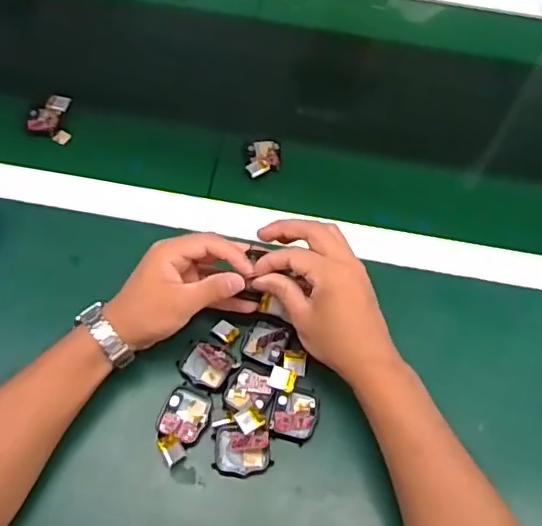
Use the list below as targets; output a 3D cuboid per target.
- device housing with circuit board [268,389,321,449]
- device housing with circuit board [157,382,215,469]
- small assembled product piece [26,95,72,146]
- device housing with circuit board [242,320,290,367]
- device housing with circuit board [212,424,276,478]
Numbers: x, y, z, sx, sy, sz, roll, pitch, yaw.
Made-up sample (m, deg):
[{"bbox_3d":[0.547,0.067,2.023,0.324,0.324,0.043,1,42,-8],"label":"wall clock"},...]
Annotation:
[{"bbox_3d":[0.020,0.127,0.480,0.038,0.008,0.044,18,61,7],"label":"device housing with circuit board"},{"bbox_3d":[-0.074,0.131,0.464,0.038,0.018,0.064,20,61,8],"label":"device housing with circuit board"},{"bbox_3d":[-0.246,-0.160,0.634,0.042,0.021,0.052,-3,61,-5],"label":"small assembled product piece"},{"bbox_3d":[-0.003,0.070,0.507,0.036,0.014,0.040,23,62,10],"label":"device housing with circuit board"},{"bbox_3d":[-0.023,0.152,0.458,0.046,0.016,0.037,10,60,2],"label":"device housing with circuit board"}]

